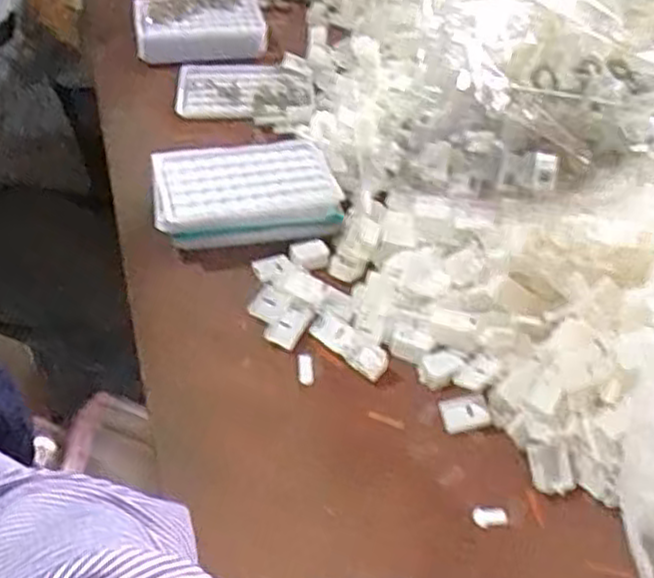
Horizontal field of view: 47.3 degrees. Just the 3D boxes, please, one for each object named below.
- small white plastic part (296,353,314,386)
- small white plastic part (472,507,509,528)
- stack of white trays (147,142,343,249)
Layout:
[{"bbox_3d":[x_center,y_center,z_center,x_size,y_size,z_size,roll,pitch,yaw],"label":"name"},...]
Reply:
[{"bbox_3d":[-0.013,0.049,0.472,0.010,0.004,0.026,-5,41,-6],"label":"small white plastic part"},{"bbox_3d":[0.087,0.122,0.399,0.019,0.004,0.011,4,41,4],"label":"small white plastic part"},{"bbox_3d":[-0.063,-0.072,0.572,0.132,0.033,0.094,-8,42,-10],"label":"stack of white trays"}]

